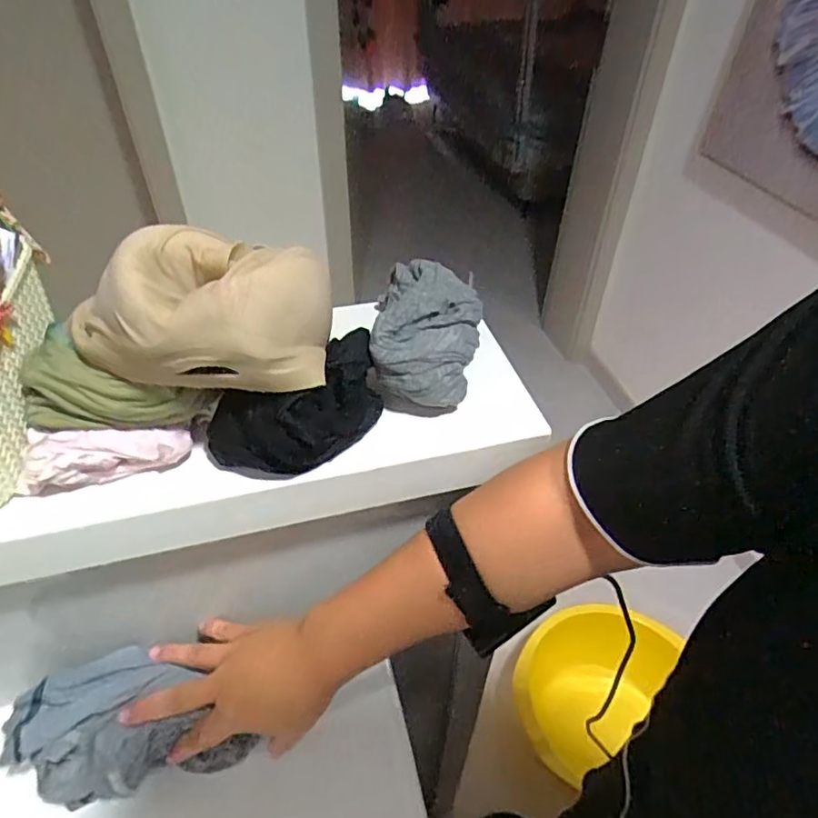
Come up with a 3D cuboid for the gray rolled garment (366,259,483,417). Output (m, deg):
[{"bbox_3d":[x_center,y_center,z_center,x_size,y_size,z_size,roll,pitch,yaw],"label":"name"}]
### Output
[{"bbox_3d":[0.013,-0.063,0.439,0.082,0.061,0.143,4,44,2],"label":"gray rolled garment"}]

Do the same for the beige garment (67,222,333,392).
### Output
[{"bbox_3d":[-0.114,-0.053,0.322,0.145,0.080,0.069,-8,44,-10],"label":"beige garment"}]

